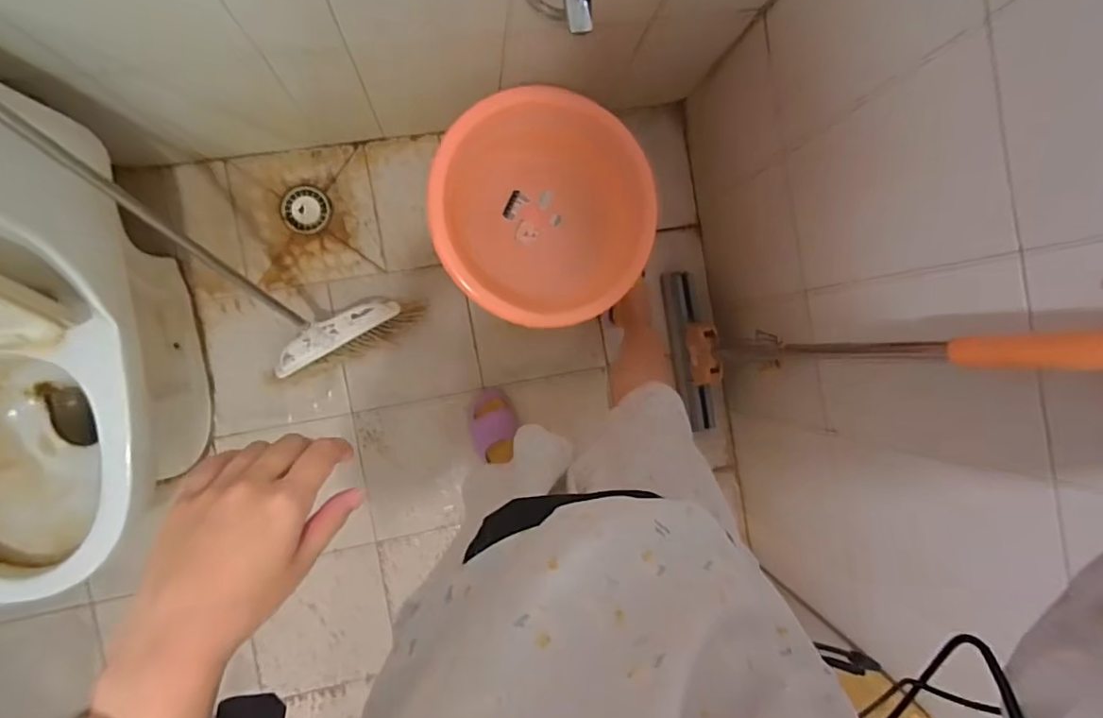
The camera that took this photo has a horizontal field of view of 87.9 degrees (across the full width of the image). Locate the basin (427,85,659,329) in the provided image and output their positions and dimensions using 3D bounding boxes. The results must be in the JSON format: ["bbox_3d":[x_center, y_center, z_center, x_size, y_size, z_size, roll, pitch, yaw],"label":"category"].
[{"bbox_3d":[-0.022,-0.231,0.933,0.318,0.159,0.349,0,90,-6],"label":"basin"}]

